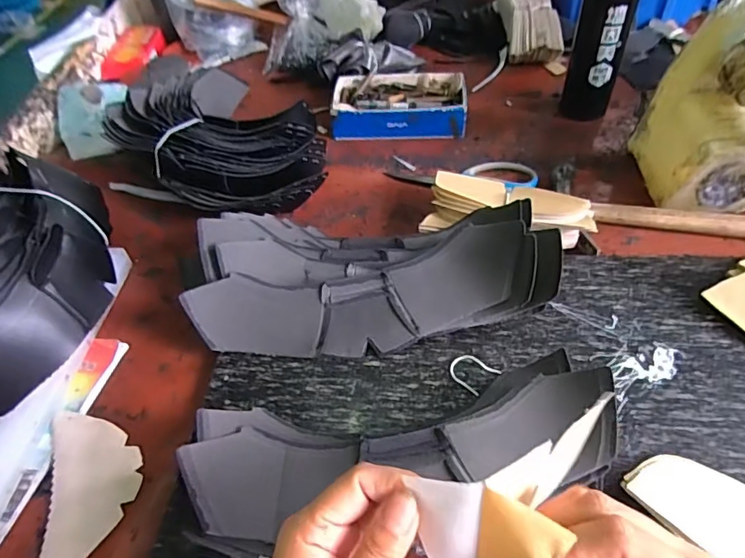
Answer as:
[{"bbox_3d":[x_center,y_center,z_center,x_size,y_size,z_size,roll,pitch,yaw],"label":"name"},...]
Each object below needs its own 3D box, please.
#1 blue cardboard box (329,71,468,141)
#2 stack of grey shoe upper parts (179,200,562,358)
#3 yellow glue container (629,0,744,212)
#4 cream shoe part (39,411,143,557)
[{"bbox_3d":[0.039,-0.248,0.728,0.189,0.051,0.119,1,50,7],"label":"blue cardboard box"},{"bbox_3d":[0.002,-0.005,0.486,0.333,0.089,0.146,0,50,7],"label":"stack of grey shoe upper parts"},{"bbox_3d":[0.377,-0.159,0.509,0.101,0.202,0.185,-5,49,2],"label":"yellow glue container"},{"bbox_3d":[-0.235,0.173,0.419,0.074,0.012,0.146,-16,50,-7],"label":"cream shoe part"}]

